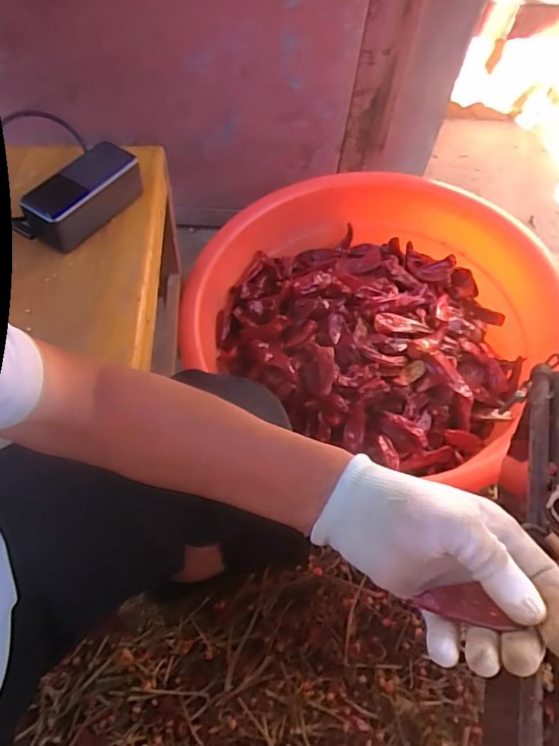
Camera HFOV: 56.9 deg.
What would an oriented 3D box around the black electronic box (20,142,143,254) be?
[{"bbox_3d":[-0.213,-0.194,0.568,0.058,0.055,0.135,38,65,16],"label":"black electronic box"}]

